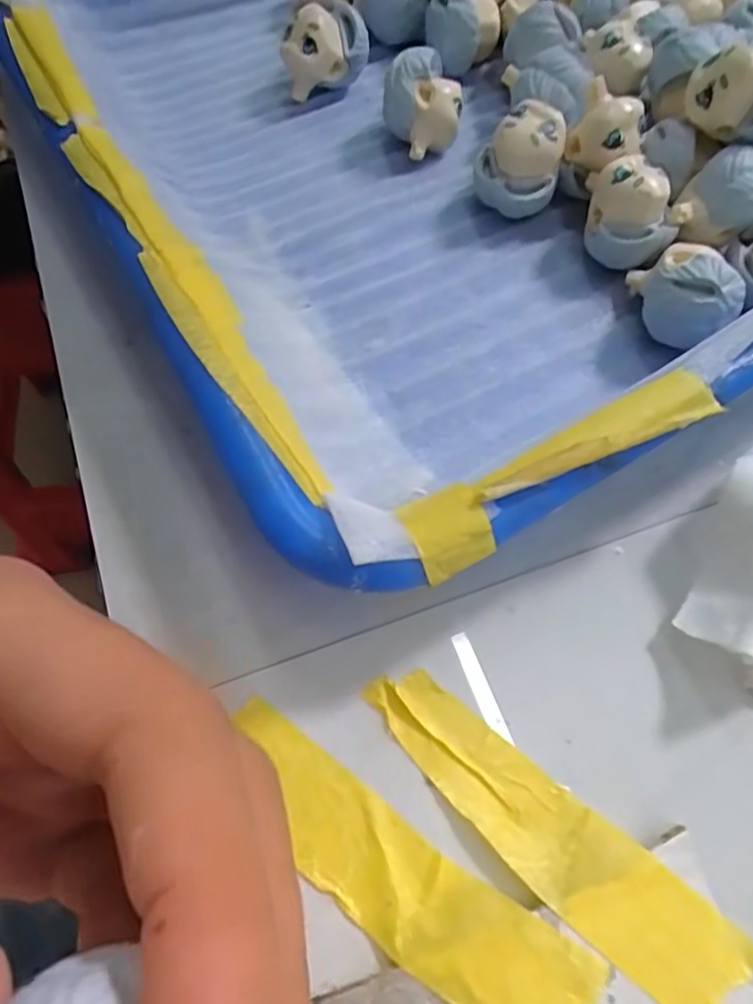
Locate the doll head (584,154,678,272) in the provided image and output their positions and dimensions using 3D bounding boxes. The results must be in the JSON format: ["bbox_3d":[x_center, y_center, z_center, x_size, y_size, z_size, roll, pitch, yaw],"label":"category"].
[{"bbox_3d":[0.070,-0.078,0.174,0.018,0.024,0.023,-15,67,-8],"label":"doll head"}]

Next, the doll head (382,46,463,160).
[{"bbox_3d":[0.015,-0.122,0.191,0.020,0.024,0.020,-27,70,-13],"label":"doll head"}]

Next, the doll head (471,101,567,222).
[{"bbox_3d":[0.042,-0.097,0.180,0.022,0.027,0.020,-7,67,-4],"label":"doll head"}]

